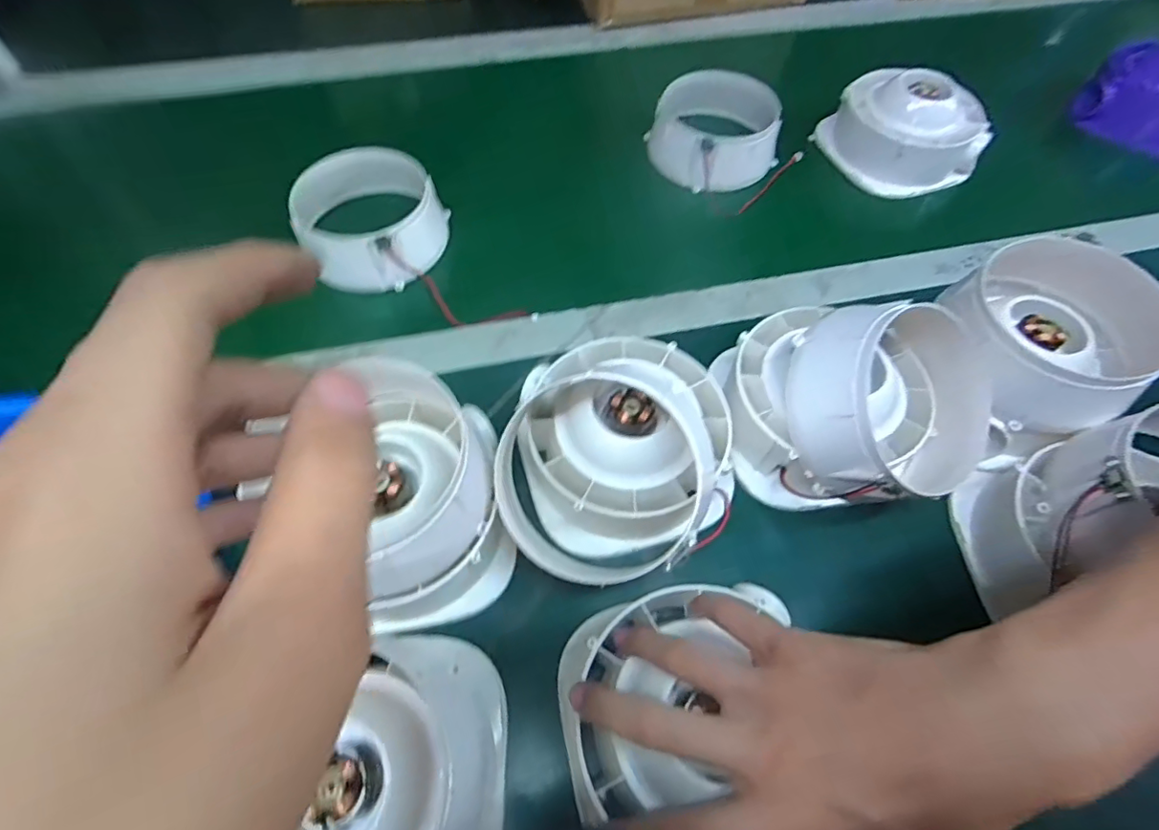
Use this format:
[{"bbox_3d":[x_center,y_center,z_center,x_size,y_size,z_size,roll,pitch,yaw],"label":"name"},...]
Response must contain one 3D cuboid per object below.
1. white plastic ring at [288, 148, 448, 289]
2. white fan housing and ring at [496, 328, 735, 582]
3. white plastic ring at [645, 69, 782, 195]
[{"bbox_3d":[-0.178,-0.172,0.478,0.118,0.056,0.123,0,60,1],"label":"white plastic ring"},{"bbox_3d":[0.023,0.023,0.355,0.143,0.067,0.154,0,60,1],"label":"white fan housing and ring"},{"bbox_3d":[0.134,-0.282,0.552,0.125,0.057,0.125,0,60,1],"label":"white plastic ring"}]

